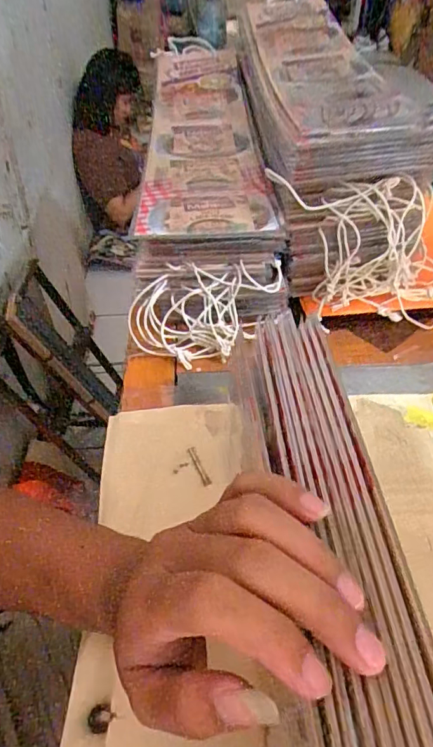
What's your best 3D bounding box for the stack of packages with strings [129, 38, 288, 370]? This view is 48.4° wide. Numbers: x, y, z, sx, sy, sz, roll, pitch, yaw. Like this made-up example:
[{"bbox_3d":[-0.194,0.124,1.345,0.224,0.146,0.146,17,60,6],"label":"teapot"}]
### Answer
[{"bbox_3d":[-0.009,-0.256,0.617,0.148,0.115,0.570,0,46,0],"label":"stack of packages with strings"}]

